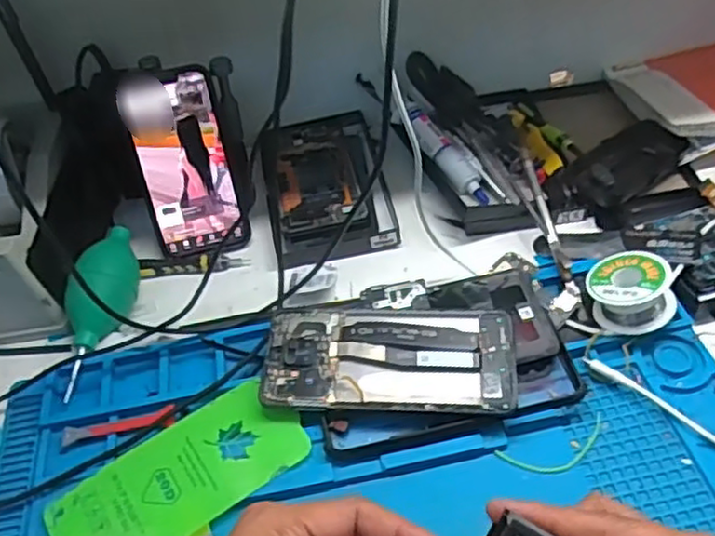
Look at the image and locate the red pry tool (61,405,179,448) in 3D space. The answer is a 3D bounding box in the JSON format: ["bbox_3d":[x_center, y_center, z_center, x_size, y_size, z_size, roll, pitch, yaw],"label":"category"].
[{"bbox_3d":[-0.159,0.104,0.460,0.073,0.005,0.017,-10,48,-4],"label":"red pry tool"}]

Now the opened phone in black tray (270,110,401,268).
[{"bbox_3d":[-0.027,-0.082,0.609,0.095,0.020,0.177,-9,48,-3],"label":"opened phone in black tray"}]

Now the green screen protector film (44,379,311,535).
[{"bbox_3d":[-0.111,0.130,0.428,0.154,0.004,0.075,-29,50,-19],"label":"green screen protector film"}]

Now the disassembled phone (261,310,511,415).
[{"bbox_3d":[0.020,0.059,0.452,0.161,0.006,0.075,0,55,8],"label":"disassembled phone"}]

